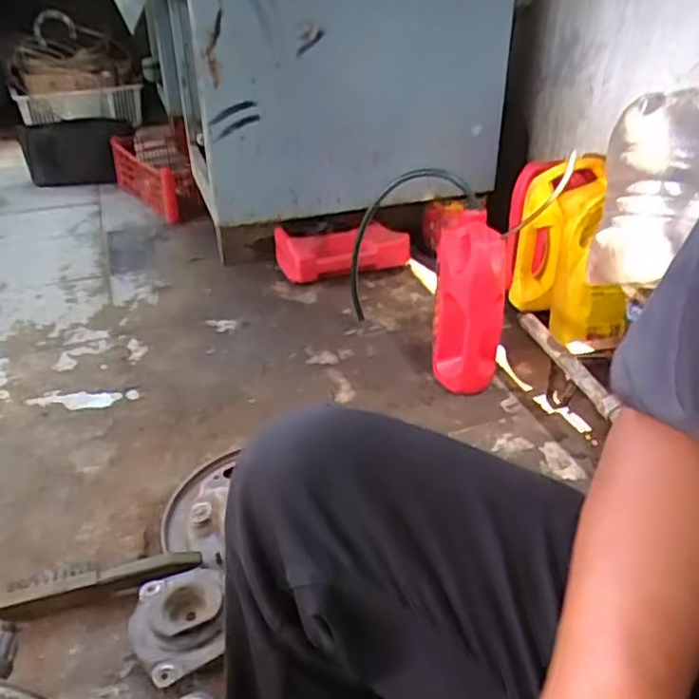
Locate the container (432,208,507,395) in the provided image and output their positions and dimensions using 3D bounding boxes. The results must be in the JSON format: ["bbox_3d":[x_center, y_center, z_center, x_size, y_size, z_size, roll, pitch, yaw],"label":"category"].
[{"bbox_3d":[0.202,-0.073,1.162,0.112,0.285,0.146,6,33,8],"label":"container"}]

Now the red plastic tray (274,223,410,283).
[{"bbox_3d":[-0.004,-0.213,1.458,0.297,0.118,0.062,-6,33,-10],"label":"red plastic tray"}]

